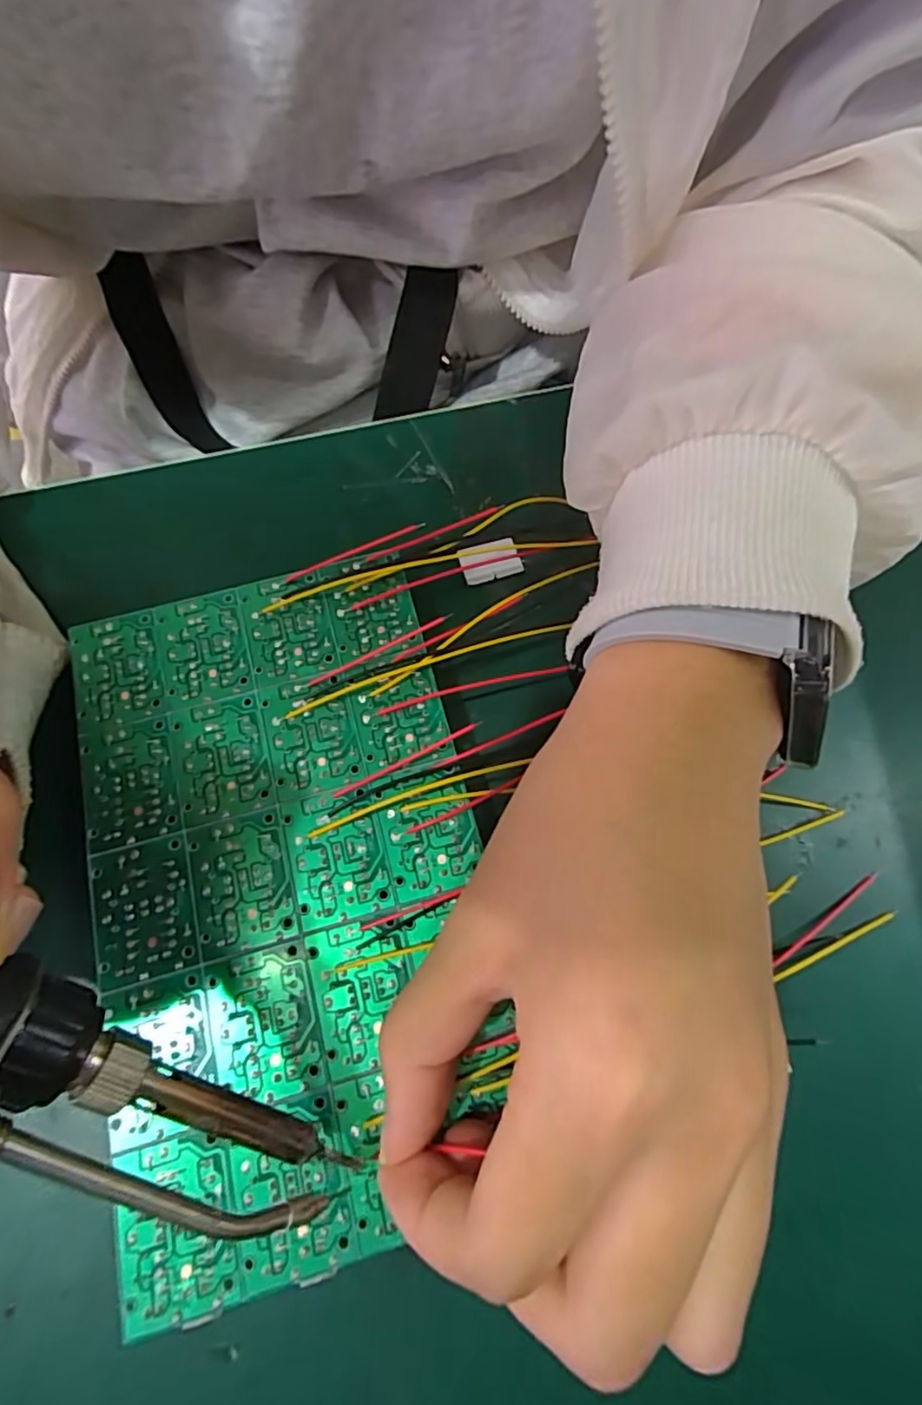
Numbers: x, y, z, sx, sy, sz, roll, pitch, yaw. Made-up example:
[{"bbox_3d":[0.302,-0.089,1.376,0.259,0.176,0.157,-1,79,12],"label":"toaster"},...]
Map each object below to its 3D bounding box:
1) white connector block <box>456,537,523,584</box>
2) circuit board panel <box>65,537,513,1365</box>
[{"bbox_3d":[0.010,-0.049,0.205,0.020,0.004,0.013,-13,73,-5],"label":"white connector block"},{"bbox_3d":[-0.047,0.044,0.160,0.101,0.004,0.170,-15,73,-5],"label":"circuit board panel"}]

